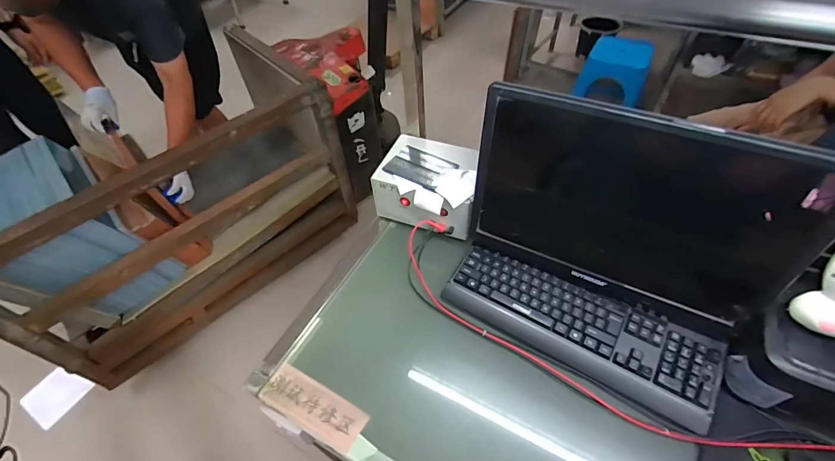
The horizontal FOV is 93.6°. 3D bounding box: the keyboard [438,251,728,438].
[{"bbox_3d":[0.266,0.158,0.673,0.441,0.034,0.145,24,56,21],"label":"keyboard"}]

